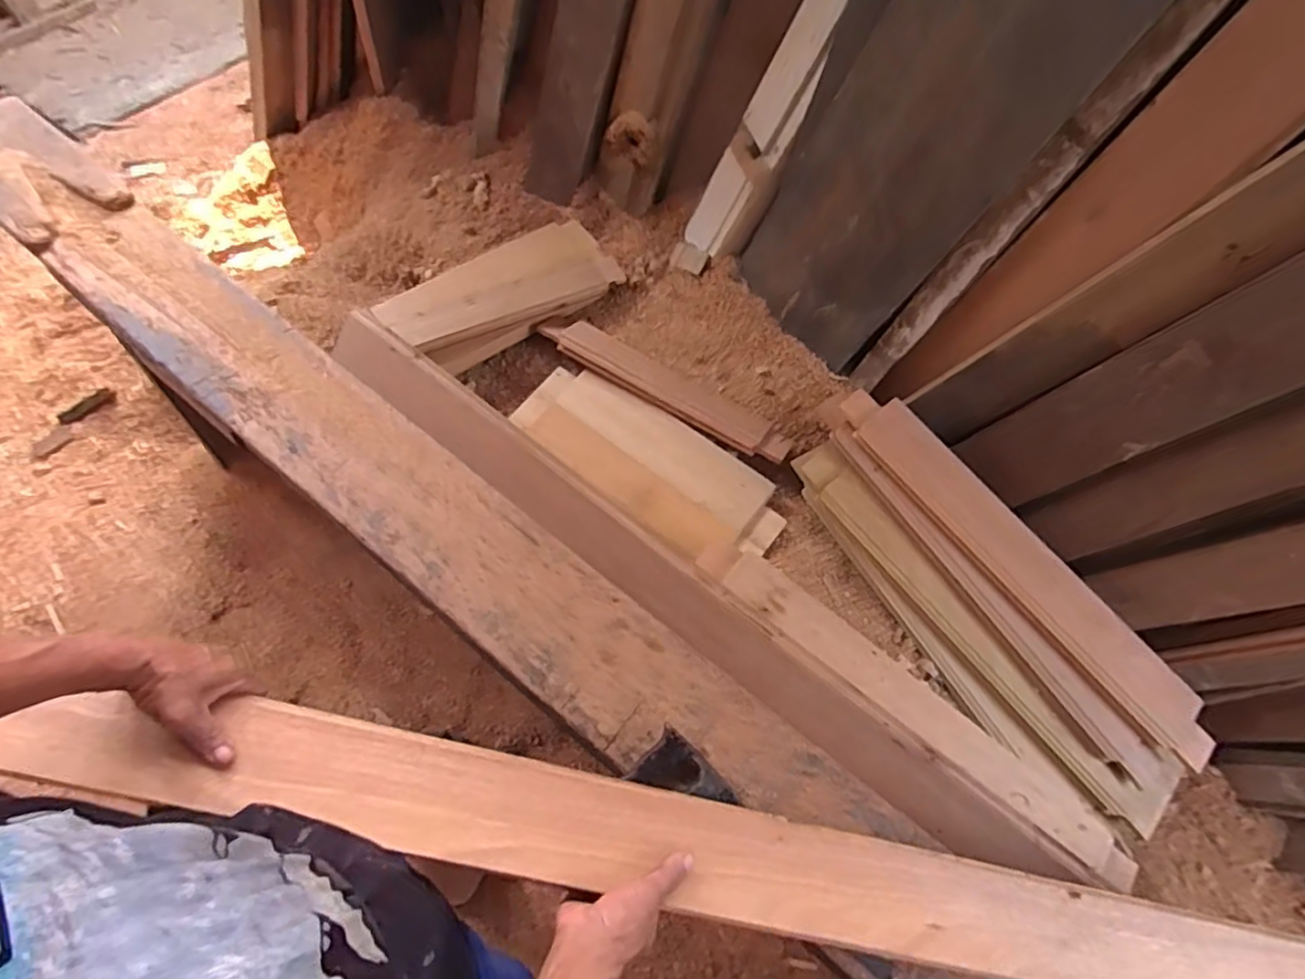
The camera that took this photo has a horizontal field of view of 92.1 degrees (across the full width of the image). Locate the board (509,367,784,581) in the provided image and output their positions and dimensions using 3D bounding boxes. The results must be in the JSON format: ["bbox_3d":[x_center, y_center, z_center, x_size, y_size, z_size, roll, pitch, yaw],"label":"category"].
[{"bbox_3d":[-0.007,-0.049,1.081,0.481,0.028,0.185,36,67,15],"label":"board"}]

